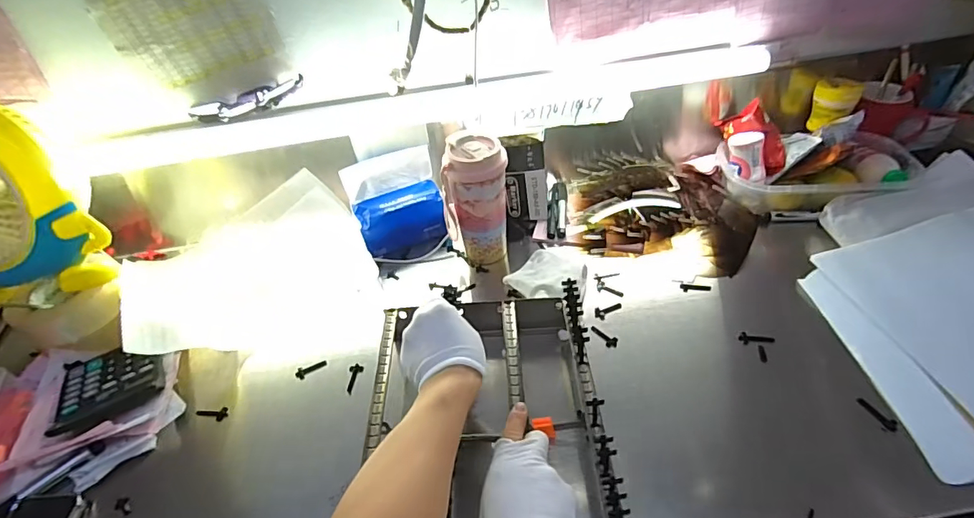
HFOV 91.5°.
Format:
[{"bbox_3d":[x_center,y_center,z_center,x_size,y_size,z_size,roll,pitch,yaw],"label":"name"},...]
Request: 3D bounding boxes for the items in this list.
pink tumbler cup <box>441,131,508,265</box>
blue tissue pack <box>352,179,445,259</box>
[{"bbox_3d":[-0.016,-0.083,0.696,0.090,0.184,0.073,-11,44,-4],"label":"pink tumbler cup"},{"bbox_3d":[-0.136,-0.057,0.773,0.134,0.095,0.068,-25,47,-17],"label":"blue tissue pack"}]

